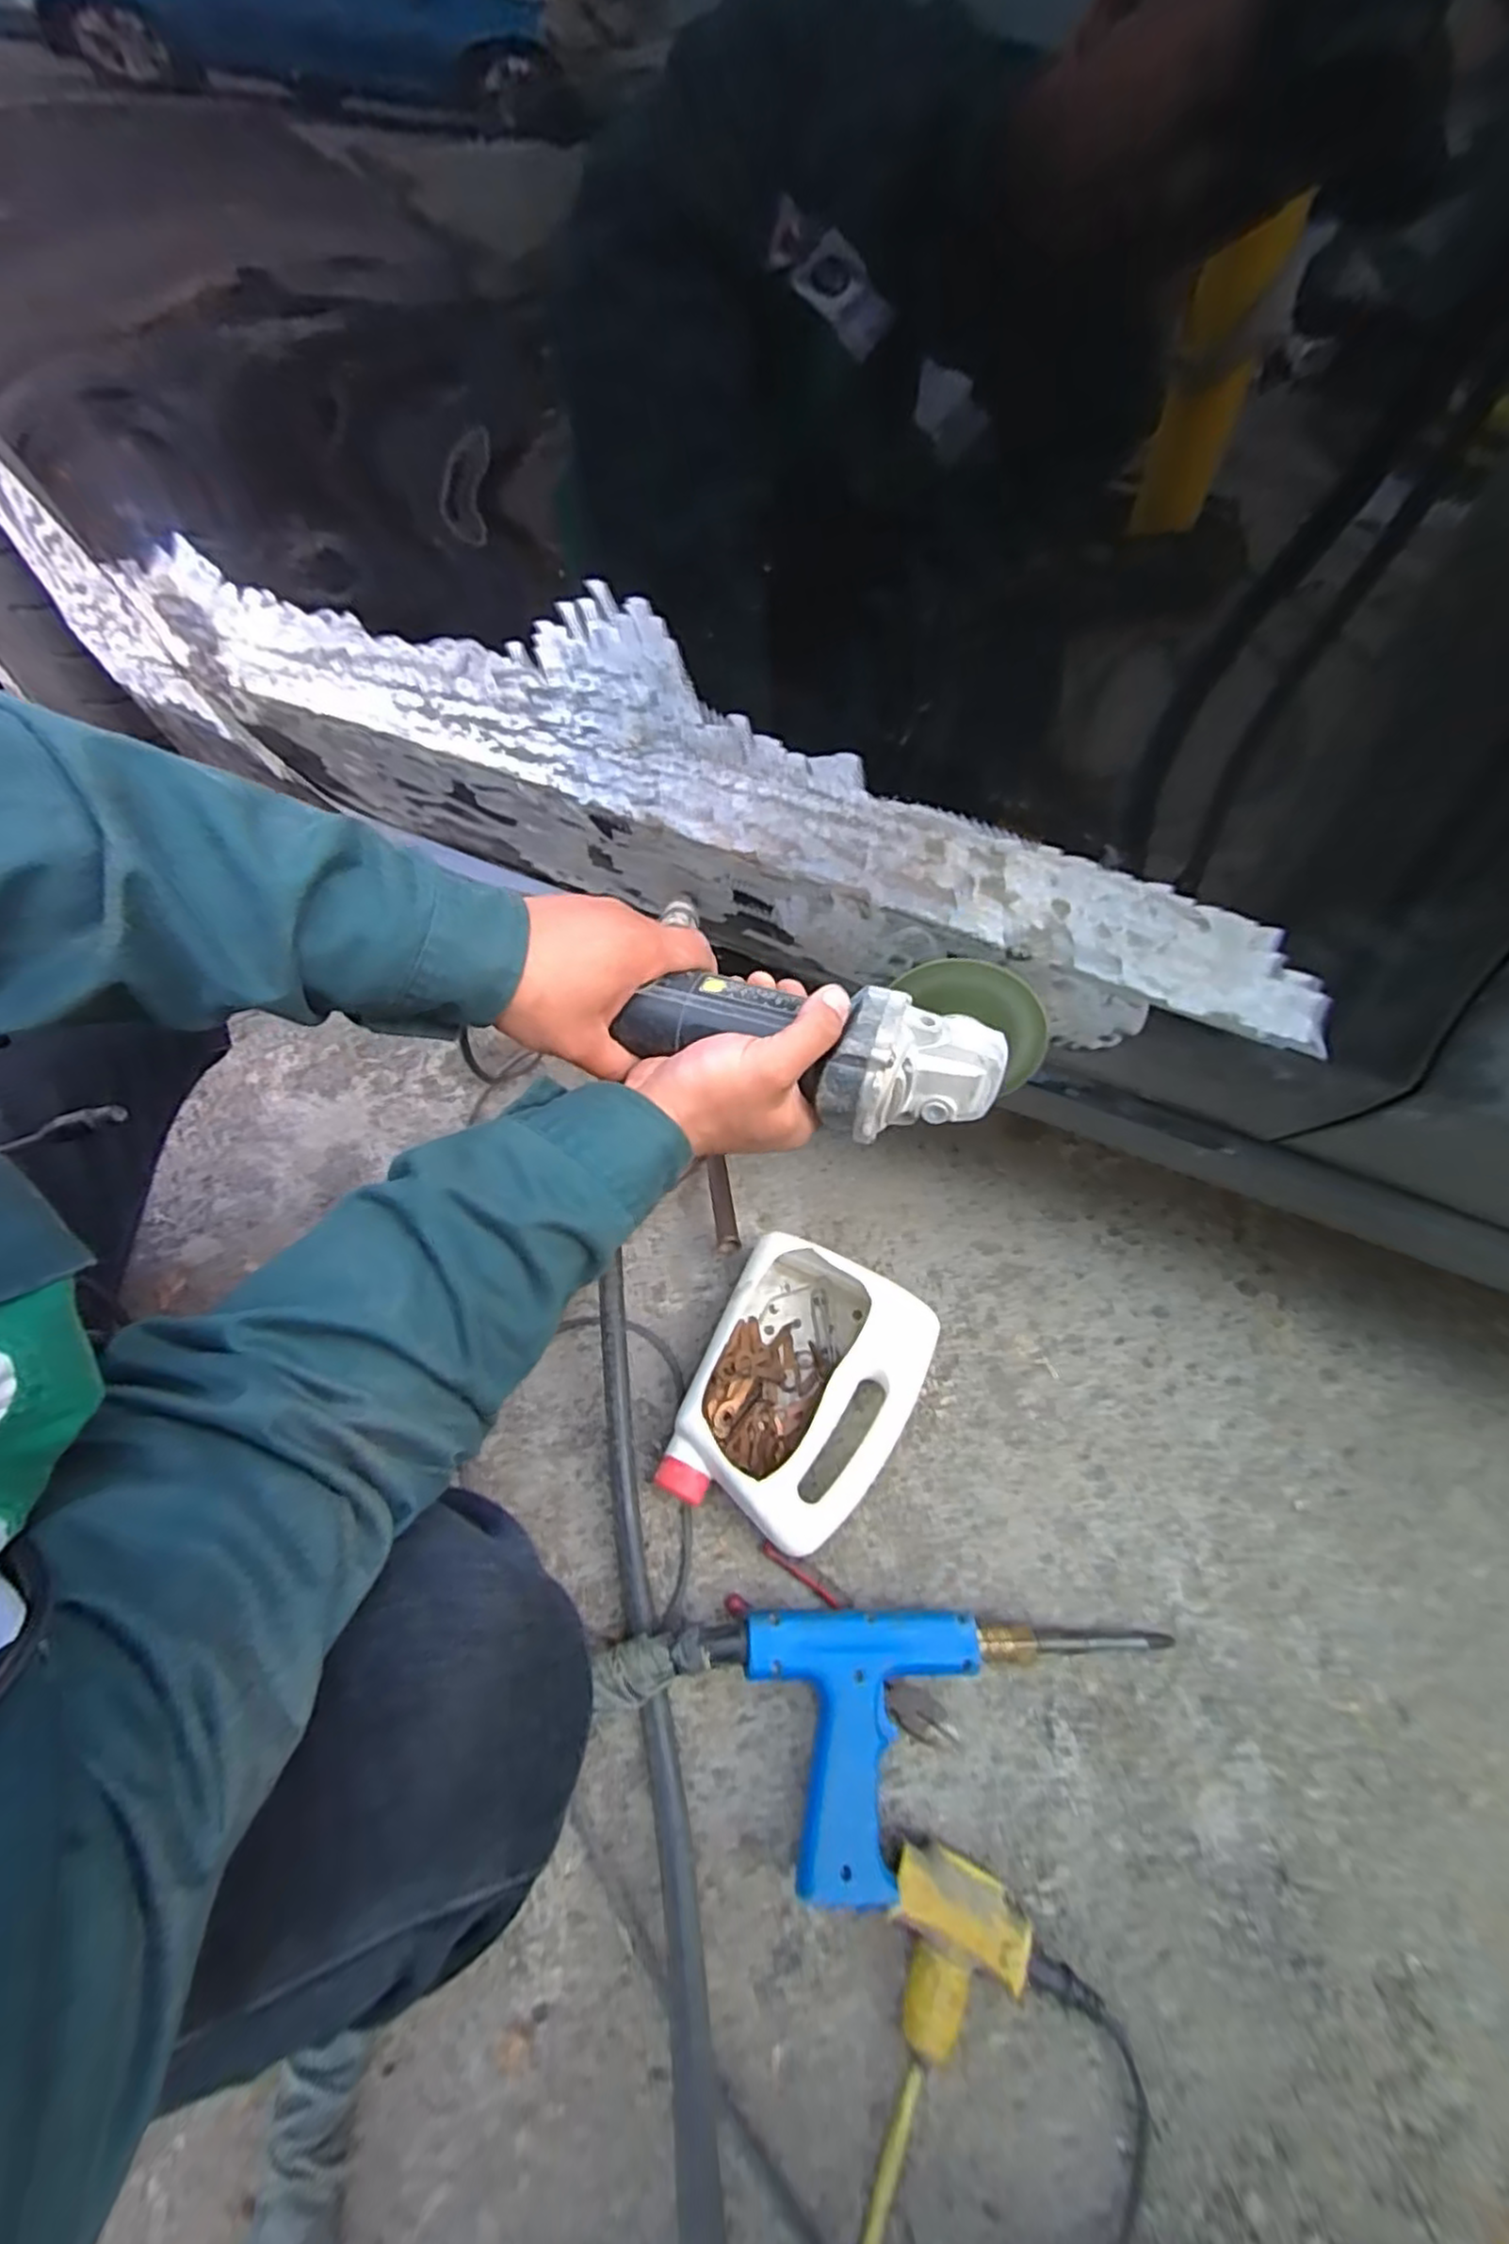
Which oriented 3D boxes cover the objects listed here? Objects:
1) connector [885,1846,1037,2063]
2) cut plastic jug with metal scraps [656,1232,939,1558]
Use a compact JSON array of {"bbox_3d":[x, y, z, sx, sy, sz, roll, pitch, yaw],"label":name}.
[{"bbox_3d":[0.116,0.509,0.457,0.083,0.047,0.090,29,58,17],"label":"connector"},{"bbox_3d":[0.045,0.230,0.629,0.171,0.090,0.224,20,56,12],"label":"cut plastic jug with metal scraps"}]

